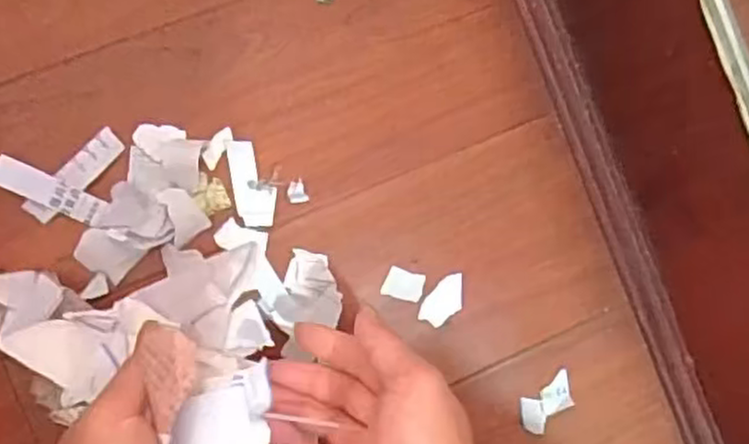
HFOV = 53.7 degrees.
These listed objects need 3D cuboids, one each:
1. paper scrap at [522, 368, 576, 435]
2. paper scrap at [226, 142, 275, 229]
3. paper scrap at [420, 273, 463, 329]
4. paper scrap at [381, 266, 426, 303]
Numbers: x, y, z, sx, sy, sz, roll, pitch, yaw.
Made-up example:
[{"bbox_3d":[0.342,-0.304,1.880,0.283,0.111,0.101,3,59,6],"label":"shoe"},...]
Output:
[{"bbox_3d":[0.107,0.112,0.454,0.038,0.004,0.024,-29,92,-9],"label":"paper scrap"},{"bbox_3d":[-0.070,-0.022,0.429,0.023,0.004,0.050,-9,89,-10],"label":"paper scrap"},{"bbox_3d":[0.043,0.047,0.446,0.020,0.004,0.034,38,82,-6],"label":"paper scrap"},{"bbox_3d":[0.018,0.038,0.443,0.023,0.004,0.017,18,84,-8],"label":"paper scrap"}]

